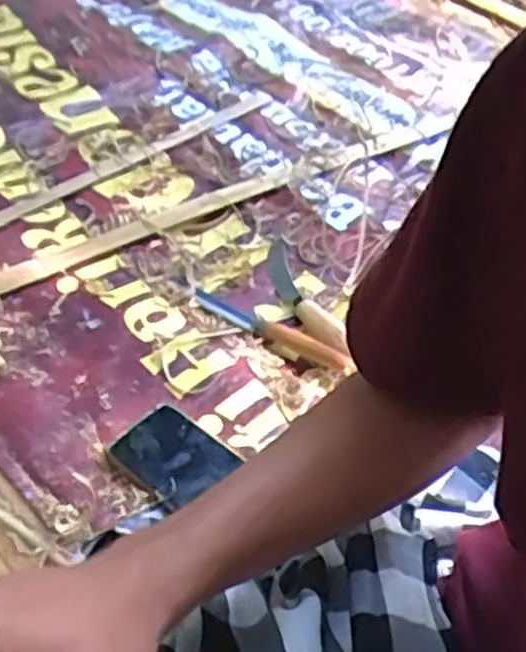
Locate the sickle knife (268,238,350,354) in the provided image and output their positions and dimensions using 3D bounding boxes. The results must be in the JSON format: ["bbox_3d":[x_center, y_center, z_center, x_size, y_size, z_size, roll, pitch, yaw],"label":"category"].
[{"bbox_3d":[0.040,-0.034,0.822,0.035,0.014,0.184,-15,47,-17],"label":"sickle knife"}]

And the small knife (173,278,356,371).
[{"bbox_3d":[-0.002,-0.005,0.788,0.205,0.016,0.027,26,48,22],"label":"small knife"}]

